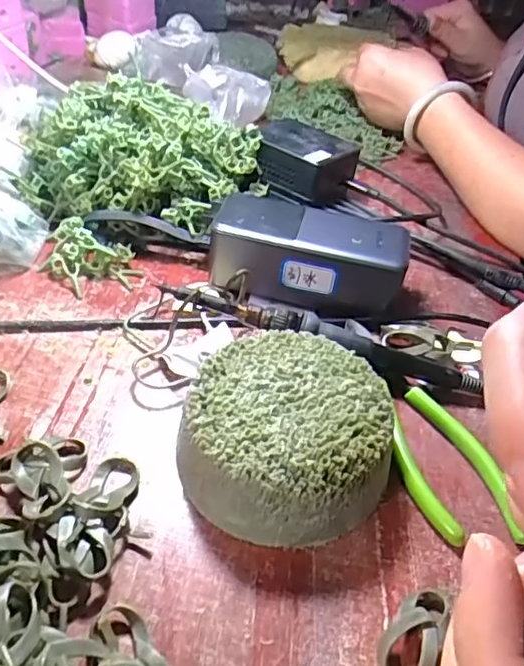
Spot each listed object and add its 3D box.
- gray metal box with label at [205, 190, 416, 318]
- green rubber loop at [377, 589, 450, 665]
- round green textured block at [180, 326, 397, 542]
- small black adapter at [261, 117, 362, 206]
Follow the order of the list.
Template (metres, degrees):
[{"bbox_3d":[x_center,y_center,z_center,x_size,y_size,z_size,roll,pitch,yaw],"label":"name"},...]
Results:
[{"bbox_3d":[0.032,-0.054,0.408,0.129,0.049,0.055,14,43,7],"label":"gray metal box with label"},{"bbox_3d":[0.066,0.127,0.252,0.023,0.012,0.047,26,46,19],"label":"green rubber loop"},{"bbox_3d":[0.013,0.051,0.302,0.100,0.046,0.100,4,43,-4],"label":"round green textured block"},{"bbox_3d":[0.034,-0.143,0.485,0.076,0.036,0.072,27,46,20],"label":"small black adapter"}]

